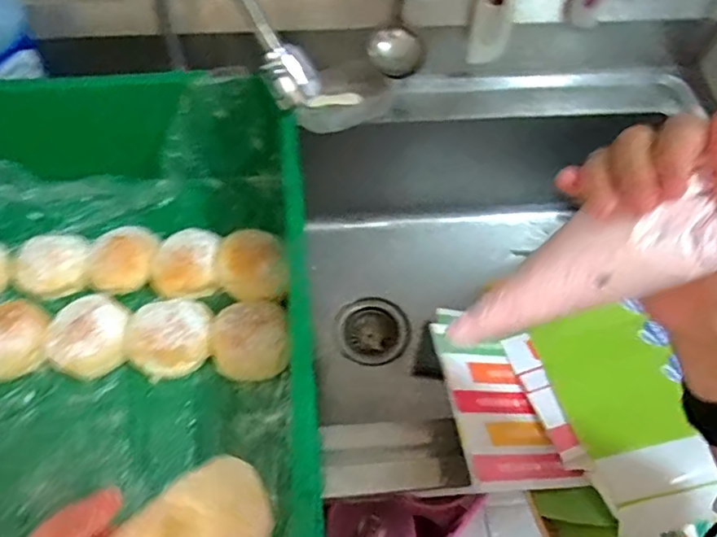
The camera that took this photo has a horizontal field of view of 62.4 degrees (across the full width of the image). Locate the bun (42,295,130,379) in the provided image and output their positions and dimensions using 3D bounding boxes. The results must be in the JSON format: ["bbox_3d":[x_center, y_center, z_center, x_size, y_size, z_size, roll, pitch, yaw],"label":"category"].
[{"bbox_3d":[-0.267,0.066,0.587,0.076,0.035,0.079,1,59,-1],"label":"bun"}]

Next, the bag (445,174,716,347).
[{"bbox_3d":[0.209,-0.026,0.306,0.326,0.080,0.064,-21,62,-7],"label":"bag"}]

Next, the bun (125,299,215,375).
[{"bbox_3d":[-0.186,0.067,0.586,0.080,0.039,0.071,-1,59,-2],"label":"bun"}]

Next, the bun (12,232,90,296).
[{"bbox_3d":[-0.327,-0.006,0.636,0.074,0.036,0.067,-37,67,-21],"label":"bun"}]

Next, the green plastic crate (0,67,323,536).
[{"bbox_3d":[-0.260,0.096,0.517,0.421,0.152,0.577,-3,59,-3],"label":"green plastic crate"}]

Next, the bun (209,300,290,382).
[{"bbox_3d":[-0.109,0.067,0.590,0.075,0.034,0.087,-5,59,-5],"label":"bun"}]

